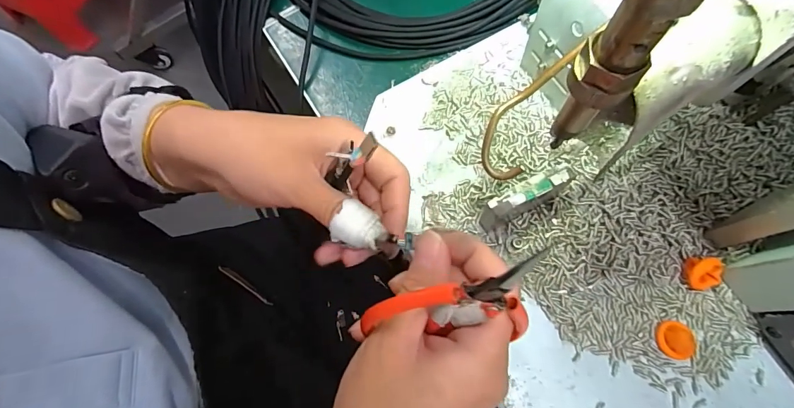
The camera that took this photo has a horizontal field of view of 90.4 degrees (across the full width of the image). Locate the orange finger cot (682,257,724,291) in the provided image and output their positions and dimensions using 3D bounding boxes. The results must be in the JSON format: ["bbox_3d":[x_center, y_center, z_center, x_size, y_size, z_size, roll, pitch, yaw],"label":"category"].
[{"bbox_3d":[0.175,0.039,0.223,0.018,0.012,0.017,-1,73,5],"label":"orange finger cot"}]

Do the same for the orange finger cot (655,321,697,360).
[{"bbox_3d":[0.154,0.075,0.217,0.018,0.007,0.020,-1,73,5],"label":"orange finger cot"}]

